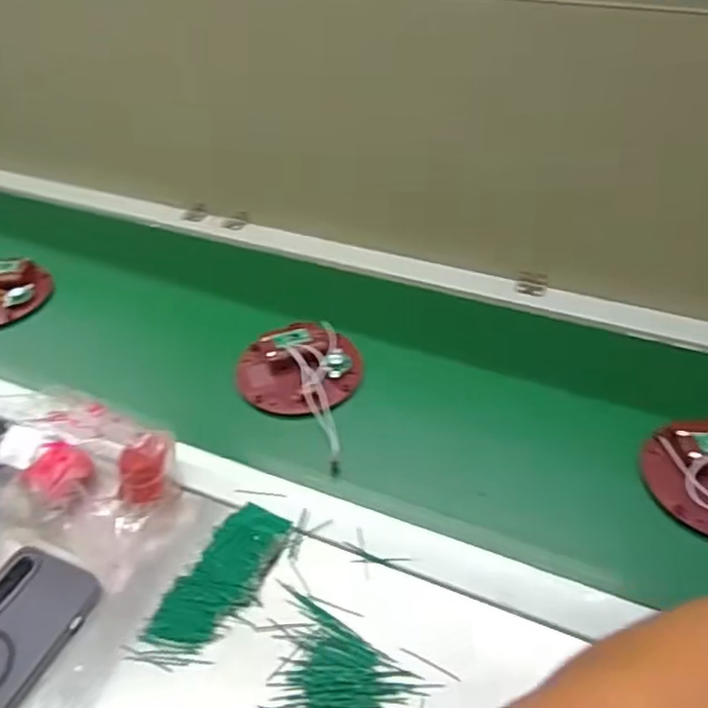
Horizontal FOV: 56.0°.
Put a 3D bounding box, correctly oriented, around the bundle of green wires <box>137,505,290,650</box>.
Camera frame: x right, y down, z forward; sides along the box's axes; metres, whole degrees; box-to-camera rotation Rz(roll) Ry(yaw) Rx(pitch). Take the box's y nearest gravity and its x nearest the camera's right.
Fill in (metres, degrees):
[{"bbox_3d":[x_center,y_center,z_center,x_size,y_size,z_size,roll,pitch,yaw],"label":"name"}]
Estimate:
[{"bbox_3d":[-0.099,0.166,0.500,0.051,0.012,0.121,21,48,24],"label":"bundle of green wires"}]

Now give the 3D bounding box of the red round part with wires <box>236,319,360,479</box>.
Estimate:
[{"bbox_3d":[-0.058,0.027,0.635,0.122,0.029,0.164,6,43,10],"label":"red round part with wires"}]

